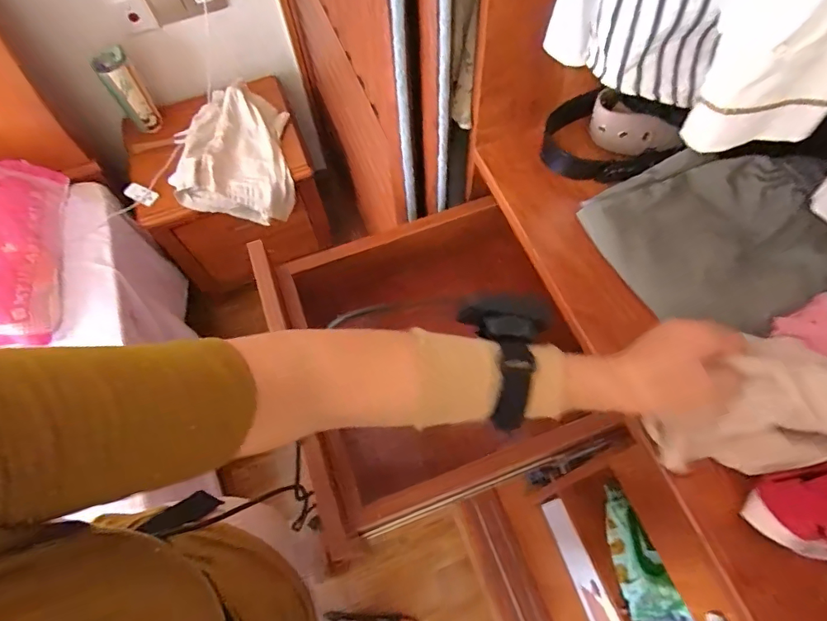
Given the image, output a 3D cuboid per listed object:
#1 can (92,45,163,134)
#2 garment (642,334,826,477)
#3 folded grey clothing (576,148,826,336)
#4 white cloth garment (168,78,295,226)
[{"bbox_3d":[-0.587,-0.448,1.016,0.069,0.166,0.055,-33,68,-13],"label":"can"},{"bbox_3d":[0.273,0.075,0.362,0.158,0.079,0.078,1,65,2],"label":"garment"},{"bbox_3d":[0.302,-0.067,0.461,0.234,0.047,0.193,-17,65,-6],"label":"folded grey clothing"},{"bbox_3d":[-0.404,-0.364,1.099,0.247,0.105,0.314,-8,65,-2],"label":"white cloth garment"}]

